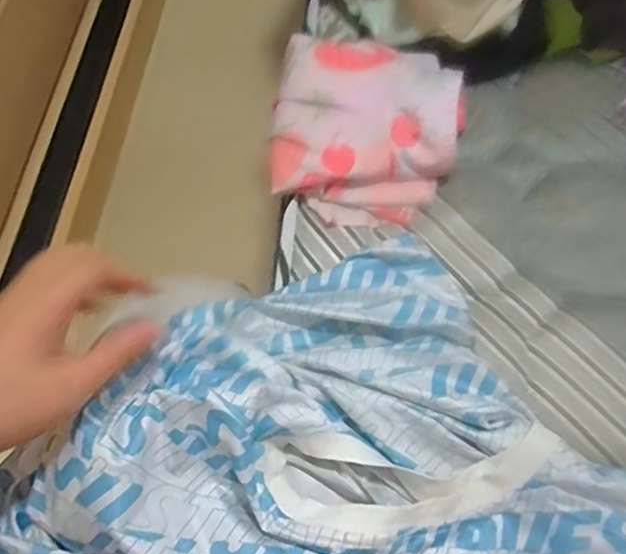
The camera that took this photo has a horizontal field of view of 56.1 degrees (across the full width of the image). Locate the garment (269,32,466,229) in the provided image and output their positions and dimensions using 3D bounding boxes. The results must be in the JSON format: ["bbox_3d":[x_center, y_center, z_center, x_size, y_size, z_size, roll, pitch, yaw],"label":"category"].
[{"bbox_3d":[0.045,-0.132,0.504,0.160,0.047,0.173,10,65,6],"label":"garment"}]

